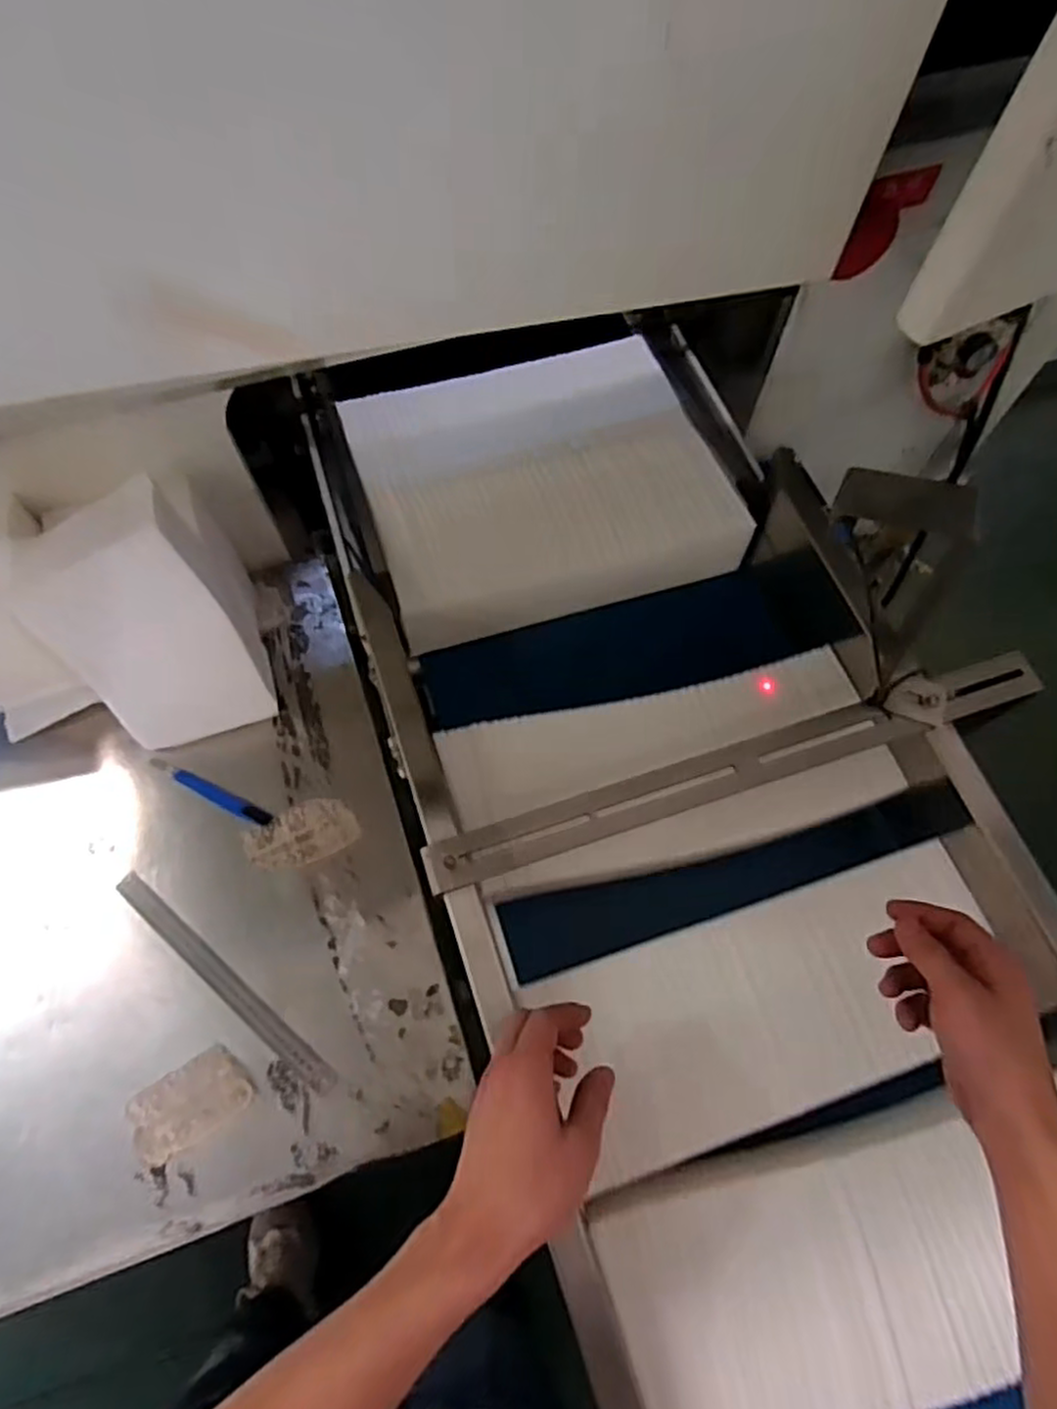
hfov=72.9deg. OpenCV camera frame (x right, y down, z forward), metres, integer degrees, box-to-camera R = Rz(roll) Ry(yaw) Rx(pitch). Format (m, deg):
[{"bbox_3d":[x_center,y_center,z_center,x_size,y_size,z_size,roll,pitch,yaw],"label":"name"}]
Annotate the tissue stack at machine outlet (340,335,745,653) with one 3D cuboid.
[{"bbox_3d":[0.008,-0.272,0.856,0.384,0.079,0.336,-15,68,-6],"label":"tissue stack at machine outlet"}]

